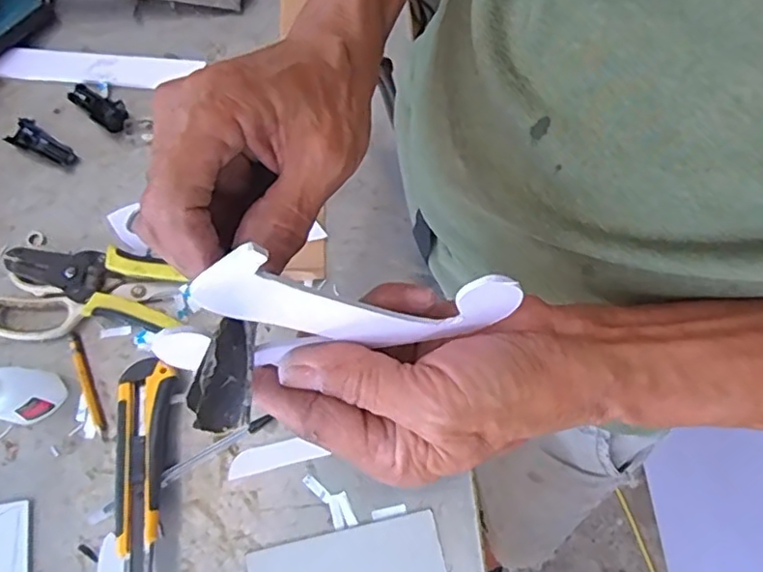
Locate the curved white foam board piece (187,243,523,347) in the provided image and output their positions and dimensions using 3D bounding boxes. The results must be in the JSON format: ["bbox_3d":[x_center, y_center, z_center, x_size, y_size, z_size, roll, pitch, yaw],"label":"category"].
[{"bbox_3d":[-0.007,0.007,0.223,0.116,0.042,0.004,6,48,-21],"label":"curved white foam board piece"}]

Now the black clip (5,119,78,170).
[{"bbox_3d":[-0.297,-0.123,0.540,0.064,0.009,0.025,30,77,9],"label":"black clip"}]

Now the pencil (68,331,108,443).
[{"bbox_3d":[-0.231,0.077,0.480,0.009,0.007,0.091,-24,75,-5],"label":"pencil"}]

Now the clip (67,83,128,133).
[{"bbox_3d":[-0.252,-0.160,0.546,0.062,0.011,0.026,33,77,10],"label":"clip"}]

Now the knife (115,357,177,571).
[{"bbox_3d":[-0.176,0.137,0.448,0.038,0.028,0.163,-1,74,1],"label":"knife"}]

